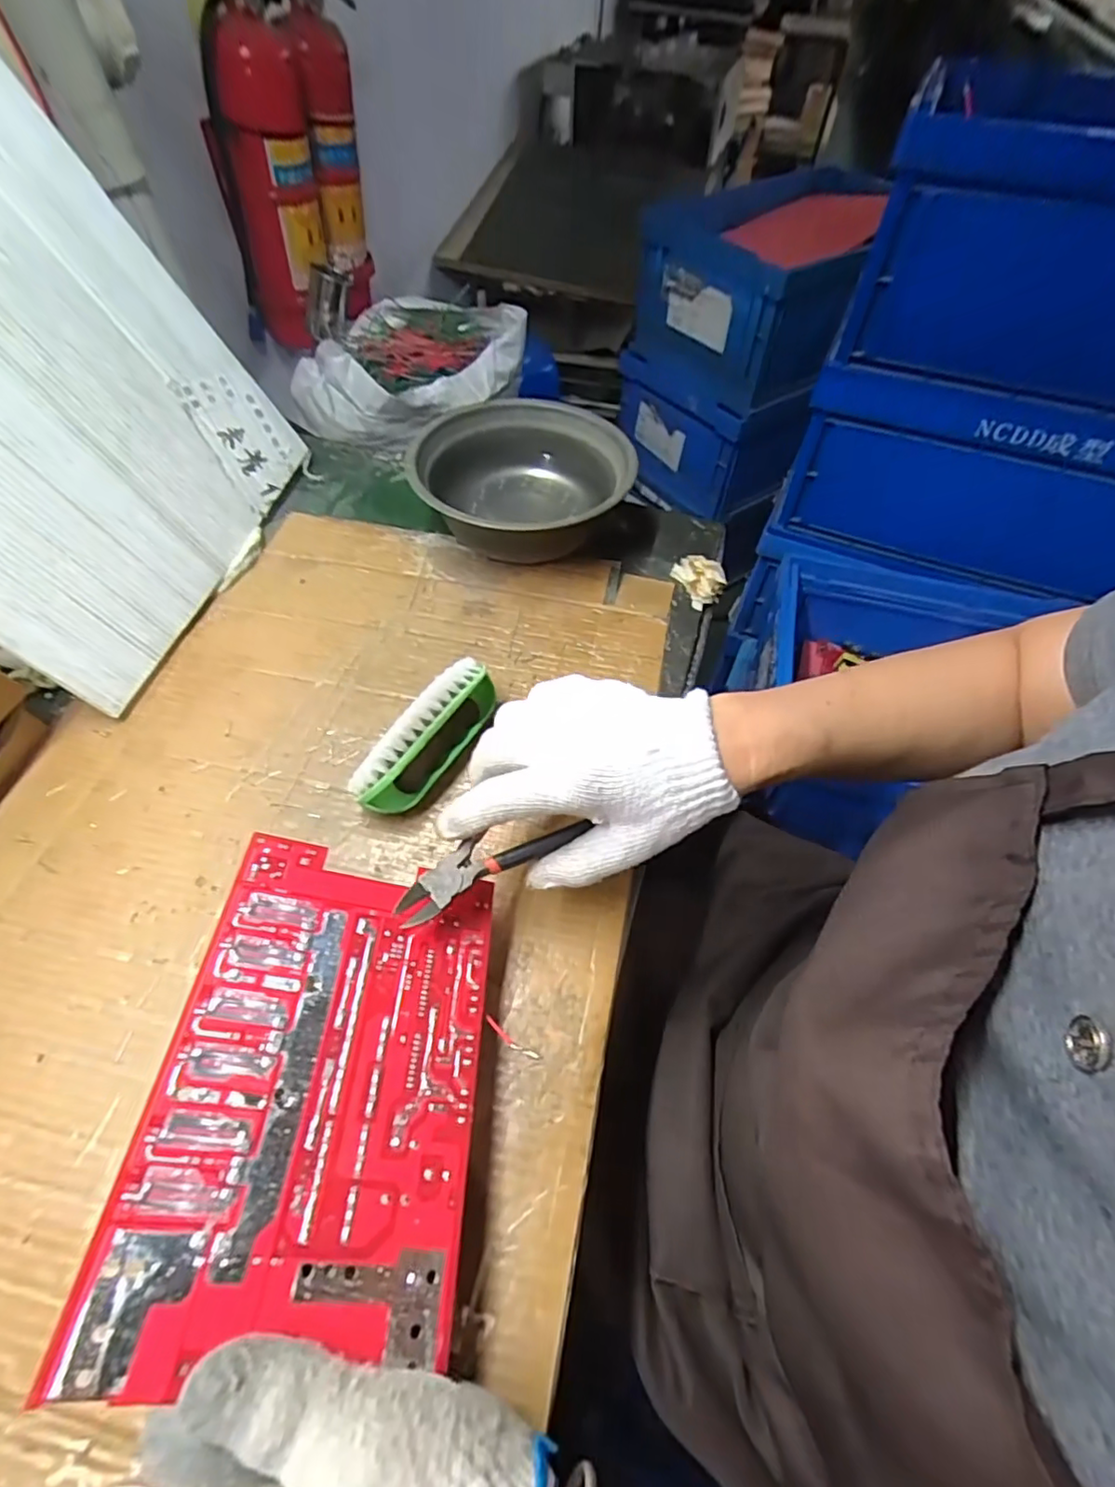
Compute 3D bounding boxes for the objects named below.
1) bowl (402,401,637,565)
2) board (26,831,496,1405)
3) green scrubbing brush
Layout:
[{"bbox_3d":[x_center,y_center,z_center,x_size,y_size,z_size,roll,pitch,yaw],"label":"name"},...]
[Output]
[{"bbox_3d":[-0.029,-0.228,0.540,0.179,0.069,0.183,1,56,-2],"label":"bowl"},{"bbox_3d":[-0.097,0.138,0.264,0.126,0.004,0.189,17,48,-17],"label":"board"},{"bbox_3d":[-0.083,-0.005,0.399,0.034,0.053,0.120,26,59,14],"label":"green scrubbing brush"}]

